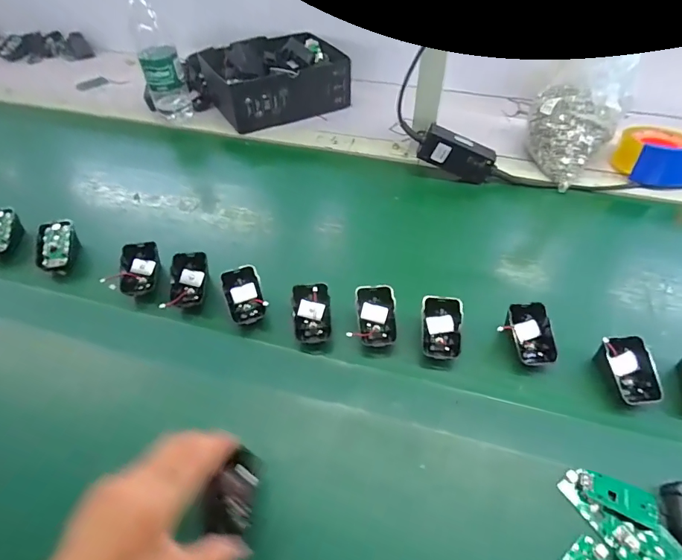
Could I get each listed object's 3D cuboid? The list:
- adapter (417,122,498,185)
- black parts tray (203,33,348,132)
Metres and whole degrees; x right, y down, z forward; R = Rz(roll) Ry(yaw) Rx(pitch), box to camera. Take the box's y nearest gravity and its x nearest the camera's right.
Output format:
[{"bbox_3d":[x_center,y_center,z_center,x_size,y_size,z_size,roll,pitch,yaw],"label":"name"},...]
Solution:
[{"bbox_3d":[0.183,-0.194,0.653,0.119,0.052,0.030,24,52,-4],"label":"adapter"},{"bbox_3d":[-0.118,-0.395,0.813,0.254,0.089,0.177,-25,53,-18],"label":"black parts tray"}]

